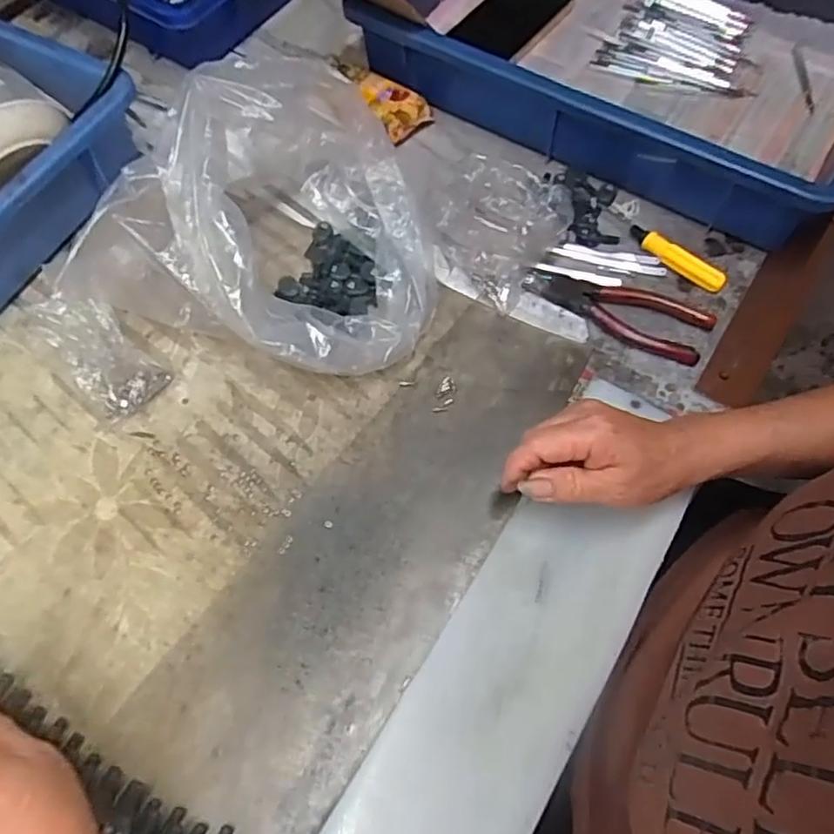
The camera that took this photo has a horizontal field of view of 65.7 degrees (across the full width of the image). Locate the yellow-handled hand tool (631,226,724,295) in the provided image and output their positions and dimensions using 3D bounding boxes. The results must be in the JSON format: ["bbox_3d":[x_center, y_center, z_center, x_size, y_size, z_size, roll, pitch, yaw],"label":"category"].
[{"bbox_3d":[0.205,-0.127,0.509,0.084,0.012,0.016,38,69,17],"label":"yellow-handled hand tool"}]

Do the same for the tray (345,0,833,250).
[{"bbox_3d":[0.183,-0.342,0.580,0.433,0.086,0.276,31,67,14],"label":"tray"}]

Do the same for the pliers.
[{"bbox_3d":[0.150,-0.085,0.491,0.140,0.009,0.049,24,66,11],"label":"pliers"}]

